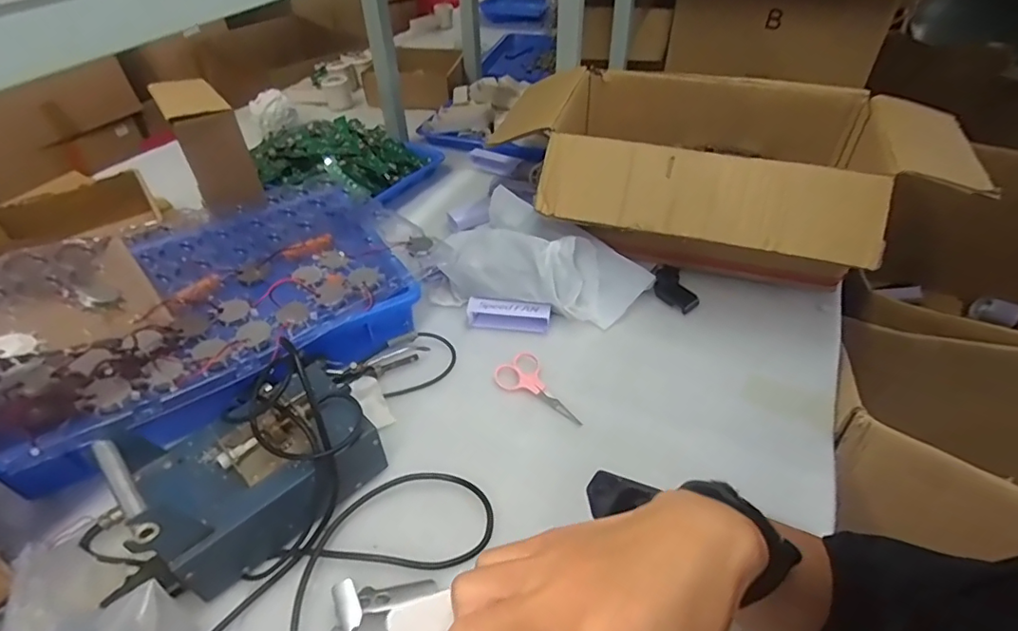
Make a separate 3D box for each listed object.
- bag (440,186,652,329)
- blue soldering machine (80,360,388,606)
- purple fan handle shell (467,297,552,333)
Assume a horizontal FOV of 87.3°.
[{"bbox_3d":[0.048,-0.058,0.676,0.233,0.085,0.146,21,47,20],"label":"bag"},{"bbox_3d":[-0.228,0.132,0.458,0.120,0.110,0.213,35,53,30],"label":"blue soldering machine"},{"bbox_3d":[0.000,-0.001,0.654,0.099,0.027,0.032,6,43,8],"label":"purple fan handle shell"}]

